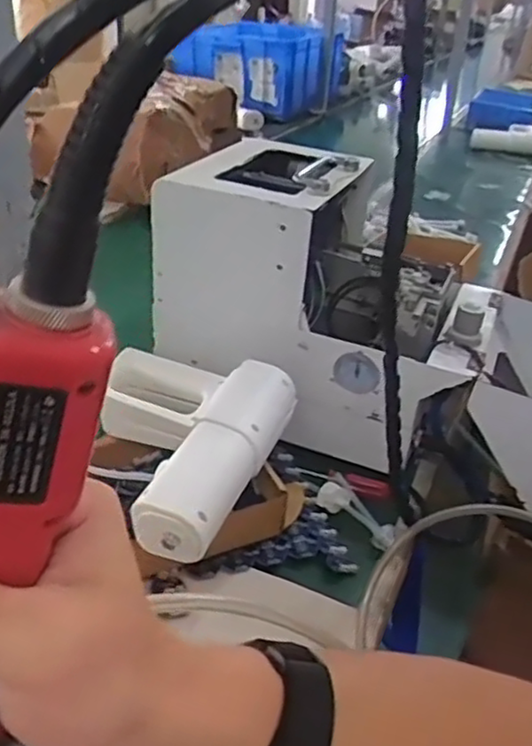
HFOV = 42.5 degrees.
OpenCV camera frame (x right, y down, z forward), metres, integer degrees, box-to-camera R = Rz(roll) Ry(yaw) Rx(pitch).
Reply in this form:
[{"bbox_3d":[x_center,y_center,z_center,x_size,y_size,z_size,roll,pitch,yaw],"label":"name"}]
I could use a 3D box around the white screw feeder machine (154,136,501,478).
[{"bbox_3d":[0.070,-0.069,0.744,0.317,0.270,0.206,19,35,21],"label":"white screw feeder machine"}]

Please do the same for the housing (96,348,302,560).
[{"bbox_3d":[-0.086,0.055,0.597,0.179,0.057,0.207,14,33,13],"label":"housing"}]

